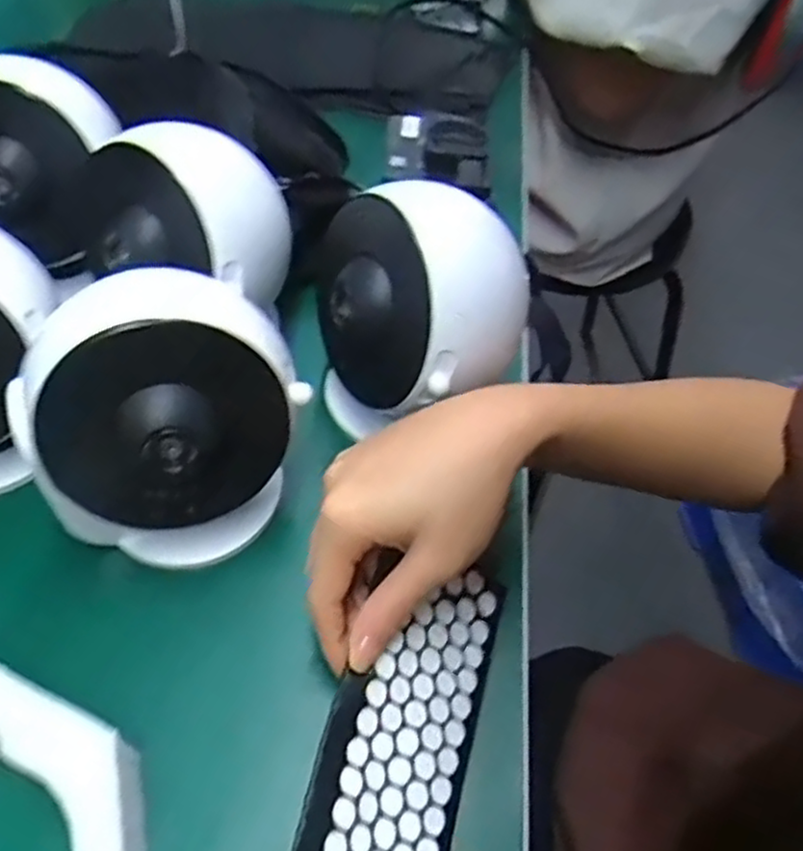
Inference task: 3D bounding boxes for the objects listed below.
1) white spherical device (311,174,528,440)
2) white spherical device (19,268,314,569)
[{"bbox_3d":[0.008,-0.054,0.336,0.093,0.095,0.085,0,53,0],"label":"white spherical device"},{"bbox_3d":[-0.098,-0.007,0.306,0.106,0.102,0.076,-21,56,-15],"label":"white spherical device"}]

